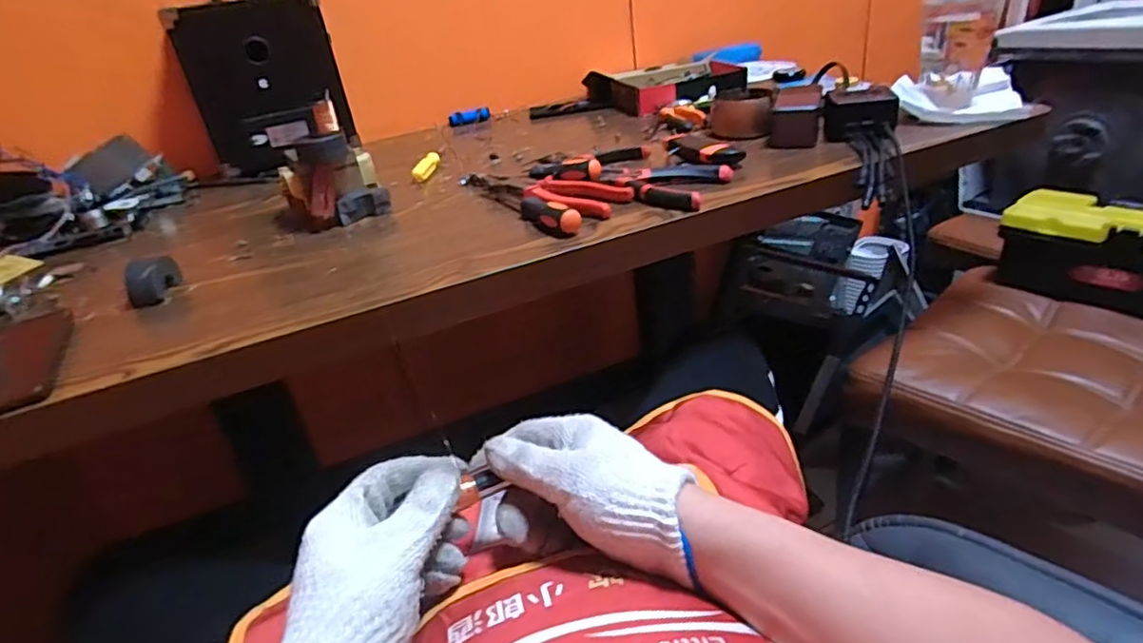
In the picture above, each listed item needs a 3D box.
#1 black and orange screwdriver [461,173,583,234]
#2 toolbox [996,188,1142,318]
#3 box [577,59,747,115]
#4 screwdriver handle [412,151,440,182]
[{"bbox_3d":[-0.064,-0.138,0.699,0.030,0.027,0.247,-22,32,-24],"label":"black and orange screwdriver"},{"bbox_3d":[0.764,-0.082,0.860,0.118,0.130,0.290,-22,32,-24],"label":"toolbox"},{"bbox_3d":[0.165,-0.412,1.076,0.216,0.040,0.228,-17,31,-16],"label":"box"},{"bbox_3d":[-0.200,-0.216,0.863,0.024,0.018,0.091,-4,29,6],"label":"screwdriver handle"}]

